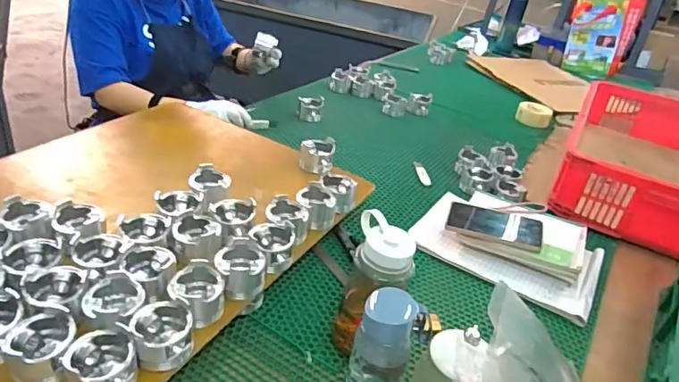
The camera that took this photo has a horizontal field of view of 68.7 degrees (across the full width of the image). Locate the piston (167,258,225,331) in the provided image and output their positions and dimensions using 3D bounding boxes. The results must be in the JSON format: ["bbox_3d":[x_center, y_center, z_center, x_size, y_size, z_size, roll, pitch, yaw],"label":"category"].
[{"bbox_3d":[-0.172,0.125,0.601,0.065,0.053,0.064,27,35,24],"label":"piston"}]

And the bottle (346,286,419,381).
[{"bbox_3d":[0.047,0.187,0.575,0.070,0.148,0.058,15,32,7],"label":"bottle"}]

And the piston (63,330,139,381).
[{"bbox_3d":[-0.241,0.181,0.505,0.061,0.044,0.064,-12,38,-32],"label":"piston"}]

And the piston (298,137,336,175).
[{"bbox_3d":[-0.043,-0.067,0.959,0.068,0.047,0.059,7,32,-6],"label":"piston"}]

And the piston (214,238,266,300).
[{"bbox_3d":[-0.130,0.104,0.648,0.064,0.050,0.071,4,32,-12],"label":"piston"}]

